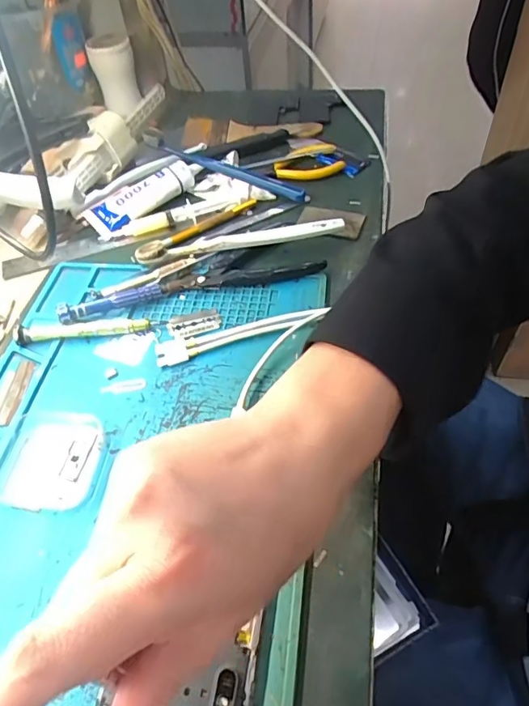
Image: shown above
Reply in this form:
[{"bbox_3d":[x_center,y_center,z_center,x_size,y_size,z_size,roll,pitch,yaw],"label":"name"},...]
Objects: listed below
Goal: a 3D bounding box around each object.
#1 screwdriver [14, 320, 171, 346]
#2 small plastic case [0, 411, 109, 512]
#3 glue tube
[{"bbox_3d":[-0.138,-0.019,0.393,0.116,0.015,0.011,-7,51,-3],"label":"screwdriver"},{"bbox_3d":[-0.140,0.068,0.323,0.064,0.012,0.065,3,51,5],"label":"small plastic case"},{"bbox_3d":[-0.124,-0.164,0.498,0.119,0.023,0.049,-38,59,-25],"label":"glue tube"}]

